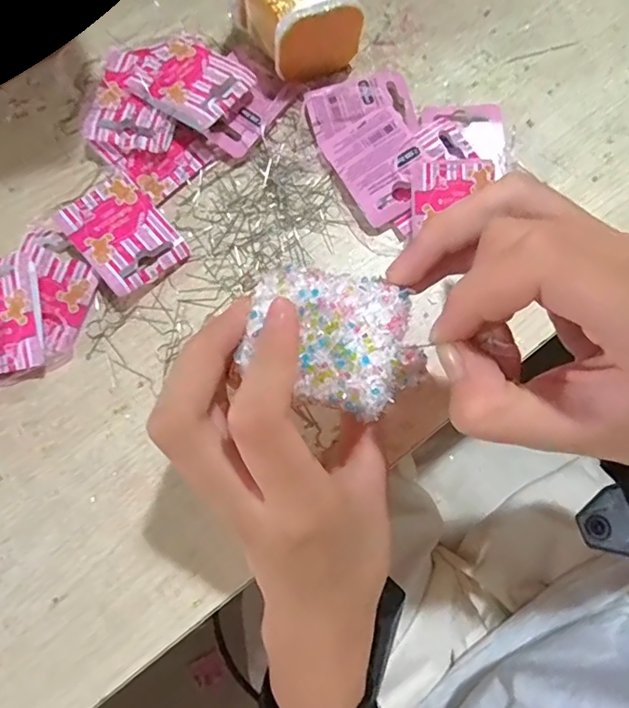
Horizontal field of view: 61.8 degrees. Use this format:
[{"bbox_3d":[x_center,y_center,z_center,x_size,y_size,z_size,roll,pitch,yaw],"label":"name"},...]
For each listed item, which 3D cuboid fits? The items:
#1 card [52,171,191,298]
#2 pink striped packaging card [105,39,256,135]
[{"bbox_3d":[-0.100,-0.062,0.276,0.045,0.012,0.059,-38,81,-9],"label":"card"},{"bbox_3d":[-0.076,-0.153,0.292,0.078,0.022,0.046,34,78,6],"label":"pink striped packaging card"}]

